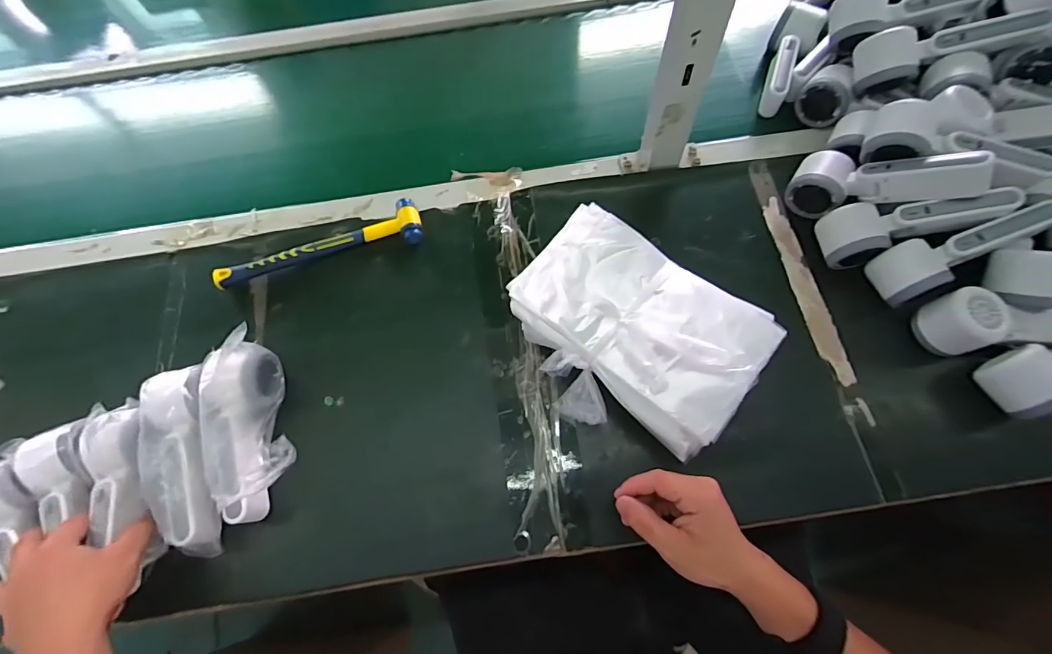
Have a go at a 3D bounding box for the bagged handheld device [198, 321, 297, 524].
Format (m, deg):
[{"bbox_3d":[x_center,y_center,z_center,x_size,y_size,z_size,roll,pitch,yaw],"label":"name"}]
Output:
[{"bbox_3d":[-0.268,0.098,0.451,0.056,0.090,0.164,-18,68,-4],"label":"bagged handheld device"}]

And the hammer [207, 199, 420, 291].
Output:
[{"bbox_3d":[-0.246,-0.099,0.556,0.243,0.024,0.059,-14,68,-3],"label":"hammer"}]

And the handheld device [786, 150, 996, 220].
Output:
[{"bbox_3d":[0.365,-0.158,0.480,0.165,0.057,0.070,9,68,41],"label":"handheld device"}]

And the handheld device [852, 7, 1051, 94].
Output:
[{"bbox_3d":[0.458,-0.305,0.504,0.169,0.051,0.048,-3,70,26],"label":"handheld device"}]

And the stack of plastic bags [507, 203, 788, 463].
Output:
[{"bbox_3d":[0.104,0.009,0.468,0.239,0.073,0.188,33,73,15],"label":"stack of plastic bags"}]

